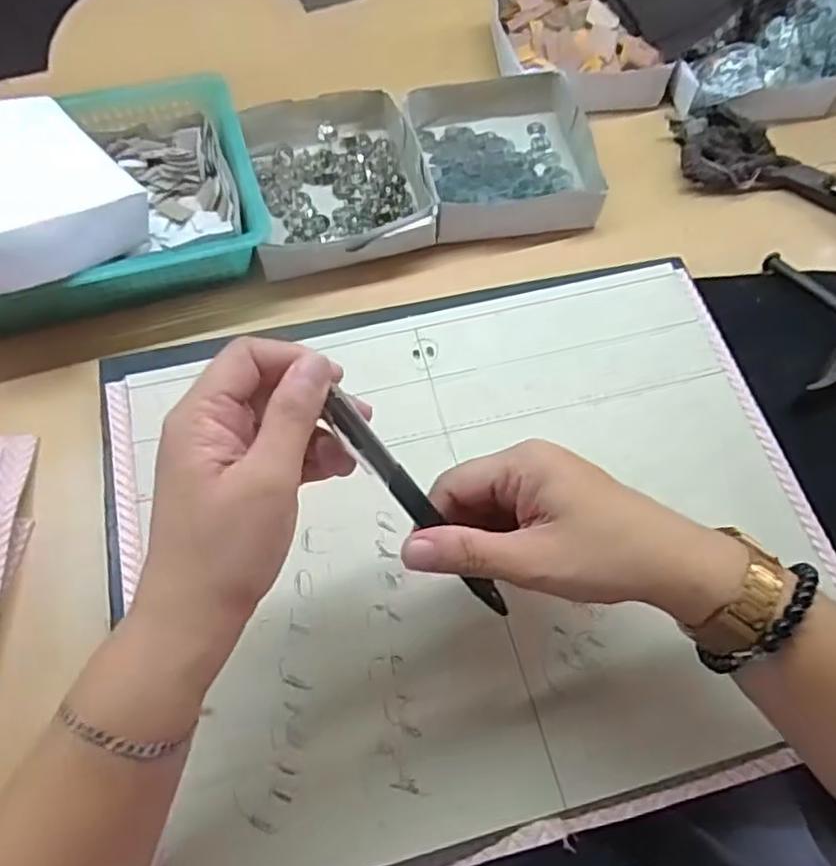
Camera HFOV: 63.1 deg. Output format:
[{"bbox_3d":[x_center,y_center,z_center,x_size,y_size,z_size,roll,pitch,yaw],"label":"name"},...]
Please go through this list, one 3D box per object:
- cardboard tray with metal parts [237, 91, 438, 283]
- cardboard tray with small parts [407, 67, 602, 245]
[{"bbox_3d":[-0.060,-0.192,0.519,0.129,0.031,0.161,-11,65,-7],"label":"cardboard tray with metal parts"},{"bbox_3d":[0.065,-0.226,0.547,0.138,0.042,0.155,-9,65,-6],"label":"cardboard tray with small parts"}]

